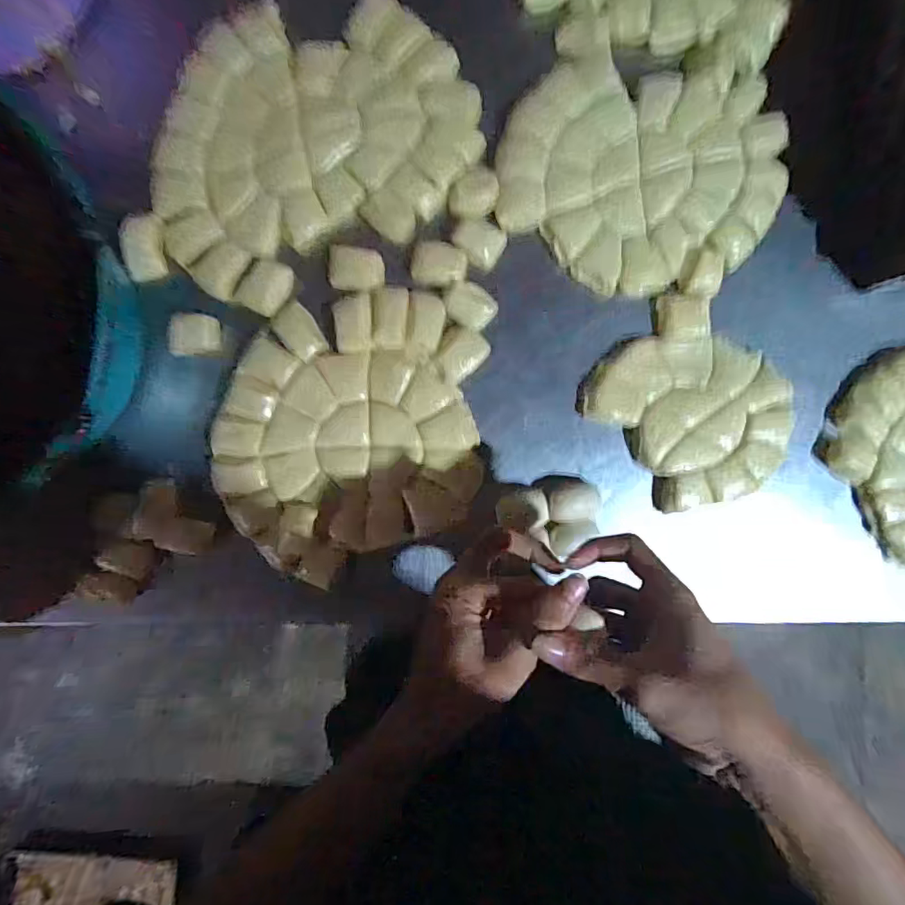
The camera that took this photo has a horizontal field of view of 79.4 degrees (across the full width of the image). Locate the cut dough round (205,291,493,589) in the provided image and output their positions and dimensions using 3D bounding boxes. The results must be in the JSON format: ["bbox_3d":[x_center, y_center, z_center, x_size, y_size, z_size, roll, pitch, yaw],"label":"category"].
[{"bbox_3d":[-0.079,-0.018,0.445,0.226,0.015,0.204,-22,94,-1],"label":"cut dough round"}]

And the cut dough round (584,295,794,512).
[{"bbox_3d":[0.208,-0.038,0.465,0.162,0.013,0.142,44,91,-4],"label":"cut dough round"}]

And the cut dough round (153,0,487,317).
[{"bbox_3d":[-0.116,-0.251,0.432,0.262,0.016,0.199,-29,94,-1],"label":"cut dough round"}]

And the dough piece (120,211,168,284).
[{"bbox_3d":[-0.241,-0.160,0.424,0.029,0.014,0.048,-11,93,-2],"label":"dough piece"}]

